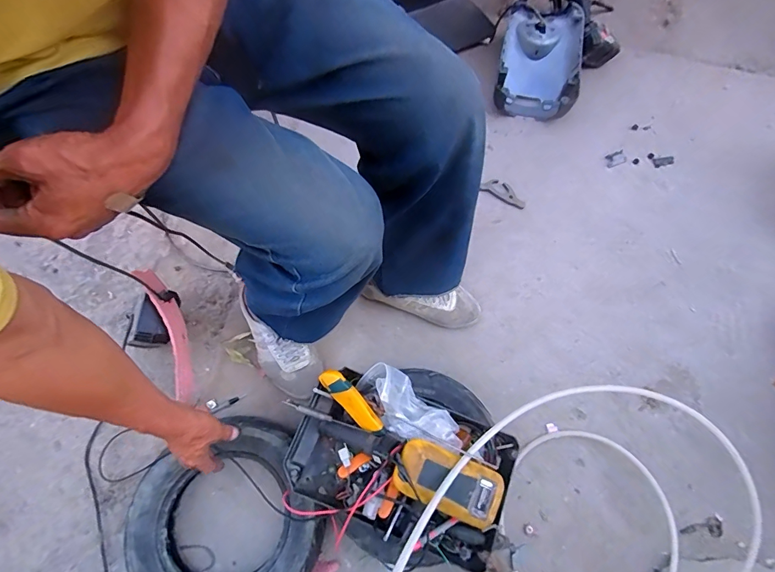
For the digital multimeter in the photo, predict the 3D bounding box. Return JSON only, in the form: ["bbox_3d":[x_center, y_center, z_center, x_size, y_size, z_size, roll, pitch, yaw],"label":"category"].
[{"bbox_3d":[0.099,0.302,0.610,0.178,0.035,0.085,28,72,-9],"label":"digital multimeter"}]

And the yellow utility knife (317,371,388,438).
[{"bbox_3d":[-0.057,0.197,0.664,0.036,0.017,0.142,-42,95,-15],"label":"yellow utility knife"}]

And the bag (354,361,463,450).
[{"bbox_3d":[0.035,0.206,0.655,0.194,0.081,0.080,37,75,10],"label":"bag"}]

